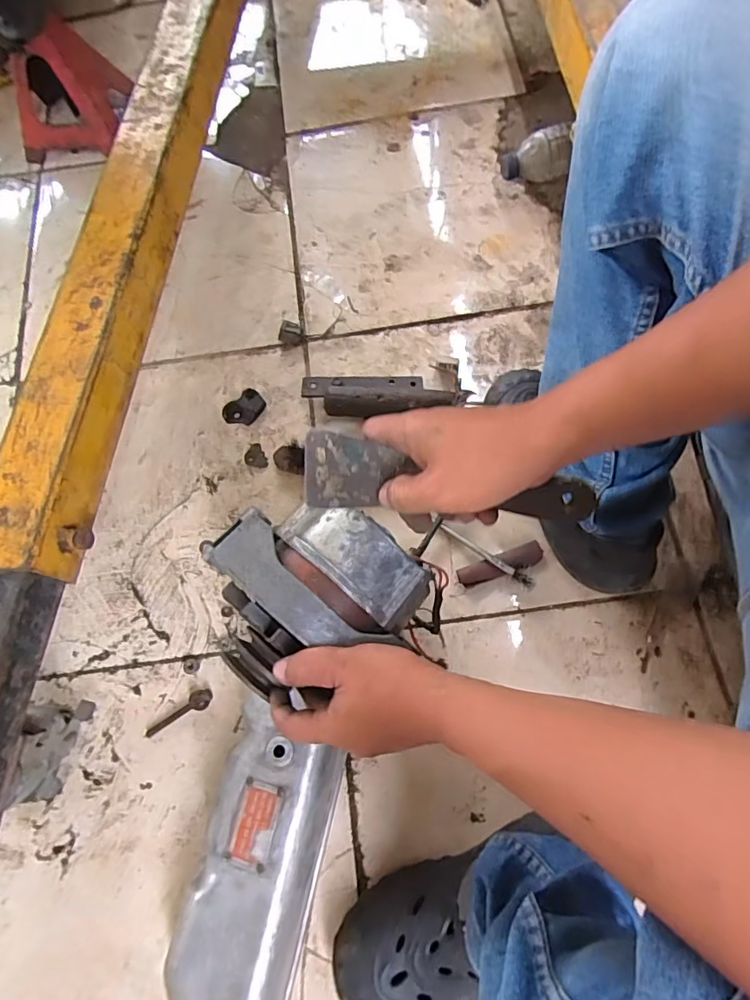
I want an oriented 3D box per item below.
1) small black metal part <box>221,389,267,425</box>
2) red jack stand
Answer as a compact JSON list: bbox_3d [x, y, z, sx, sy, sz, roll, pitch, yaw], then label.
[{"bbox_3d":[-0.174,-0.121,0.691,0.057,0.008,0.041,-43,90,-13],"label":"small black metal part"},{"bbox_3d":[-0.478,-0.627,0.785,0.154,0.144,0.128,0,71,2],"label":"red jack stand"}]

